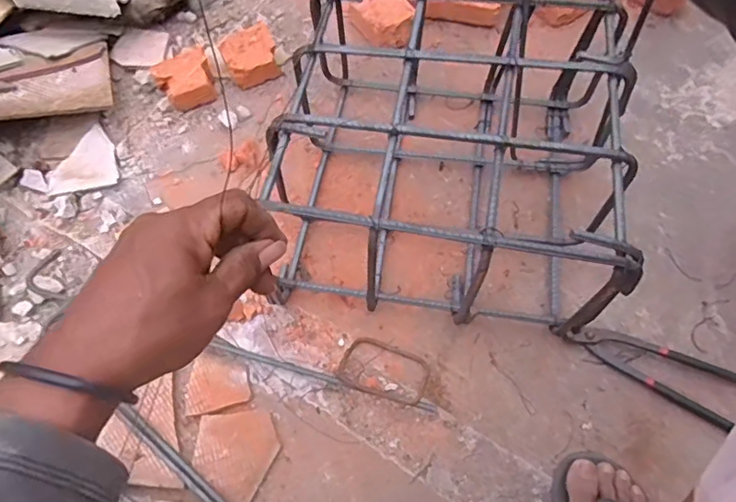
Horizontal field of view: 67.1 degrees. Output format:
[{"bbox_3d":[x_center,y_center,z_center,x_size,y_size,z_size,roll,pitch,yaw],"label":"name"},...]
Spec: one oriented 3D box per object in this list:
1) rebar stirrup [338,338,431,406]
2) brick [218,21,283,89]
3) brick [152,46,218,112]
[{"bbox_3d":[0.020,0.148,0.688,0.111,0.012,0.066,17,65,12],"label":"rebar stirrup"},{"bbox_3d":[-0.191,-0.317,0.906,0.086,0.049,0.084,-21,64,-7],"label":"brick"},{"bbox_3d":[-0.289,-0.272,0.877,0.088,0.048,0.092,-25,67,-11],"label":"brick"}]

